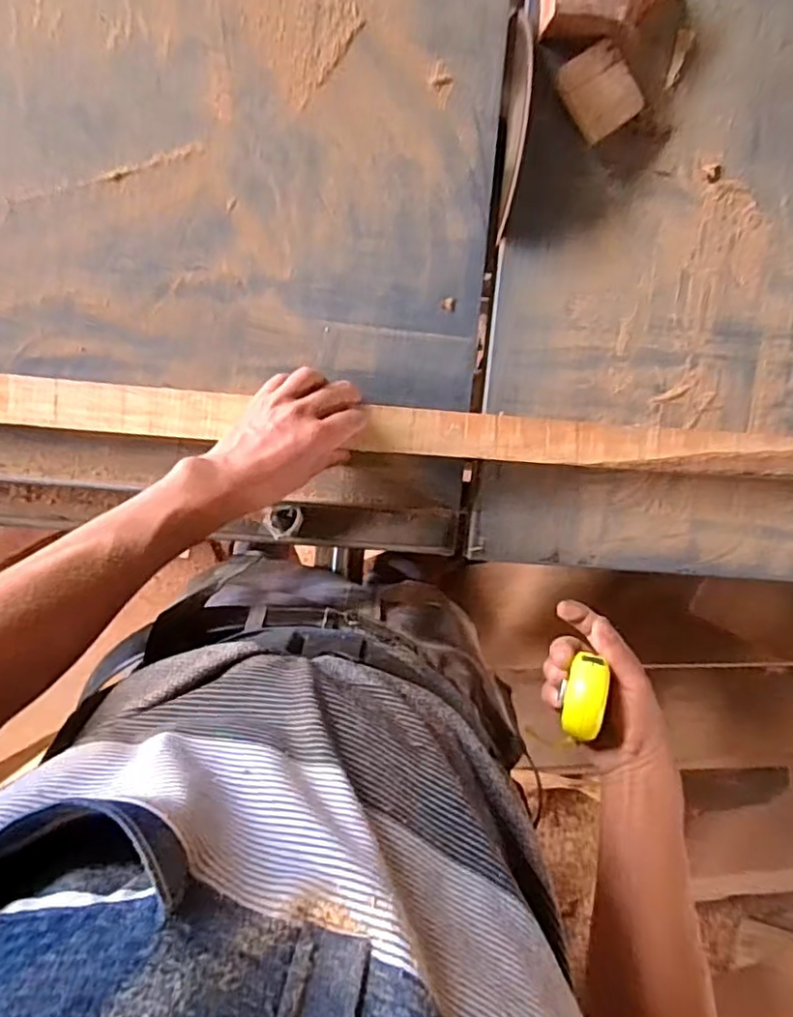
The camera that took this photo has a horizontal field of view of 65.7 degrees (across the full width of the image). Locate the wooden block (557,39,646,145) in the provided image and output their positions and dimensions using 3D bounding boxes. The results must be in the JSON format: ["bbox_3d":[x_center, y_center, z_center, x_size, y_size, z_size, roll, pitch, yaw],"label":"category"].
[{"bbox_3d":[0.189,-0.388,0.575,0.062,0.021,0.071,-35,98,-4],"label":"wooden block"}]

